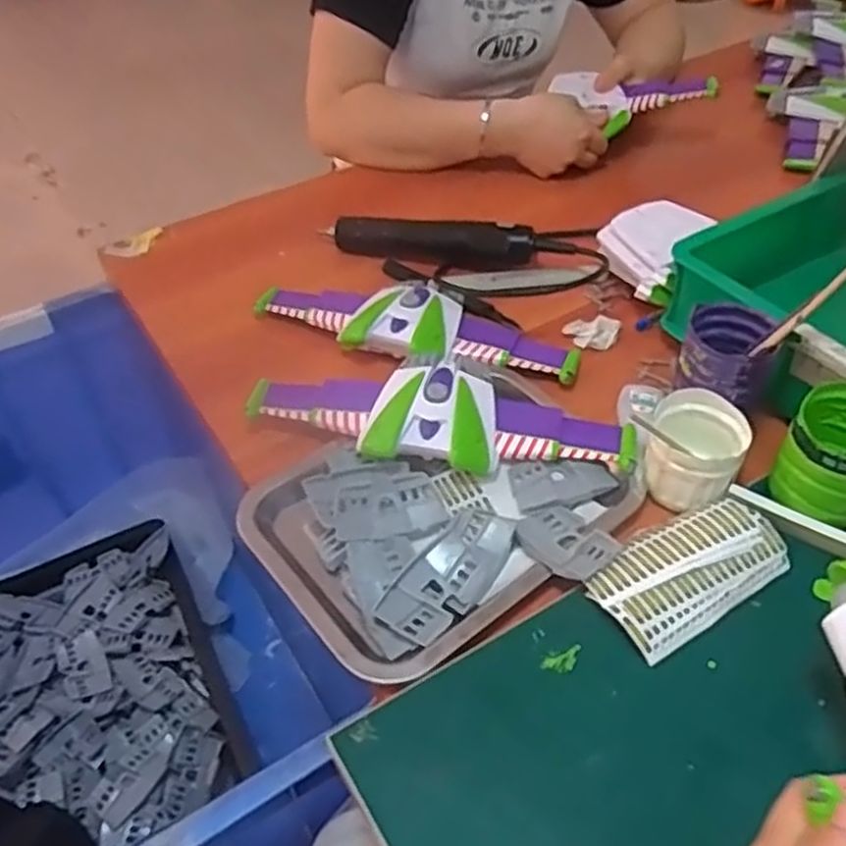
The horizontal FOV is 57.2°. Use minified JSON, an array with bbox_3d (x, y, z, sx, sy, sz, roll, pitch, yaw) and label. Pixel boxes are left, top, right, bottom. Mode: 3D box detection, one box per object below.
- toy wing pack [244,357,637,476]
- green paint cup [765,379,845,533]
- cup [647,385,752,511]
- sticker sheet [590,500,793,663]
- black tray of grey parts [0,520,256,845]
[{"bbox_3d":[0.010,-0.006,0.582,0.293,0.040,0.098,9,46,11],"label":"toy wing pack"},{"bbox_3d":[0.269,0.016,0.502,0.063,0.063,0.068,27,51,26],"label":"green paint cup"},{"bbox_3d":[0.190,0.018,0.544,0.061,0.058,0.063,-1,45,1],"label":"cup"},{"bbox_3d":[0.168,0.092,0.490,0.126,0.024,0.064,-26,49,-22],"label":"sticker sheet"},{"bbox_3d":[-0.384,0.309,0.821,0.330,0.087,0.337,-22,48,-19],"label":"black tray of grey parts"}]

